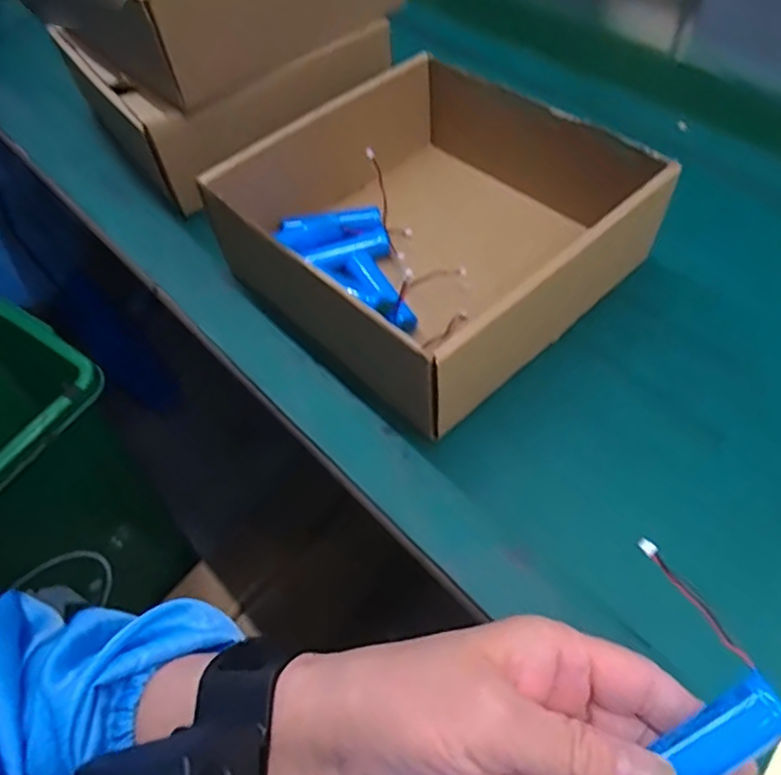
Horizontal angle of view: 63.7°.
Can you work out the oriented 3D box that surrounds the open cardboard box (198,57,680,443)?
[{"bbox_3d":[0.025,-0.101,0.389,0.195,0.076,0.204,-40,61,-21],"label":"open cardboard box"}]

